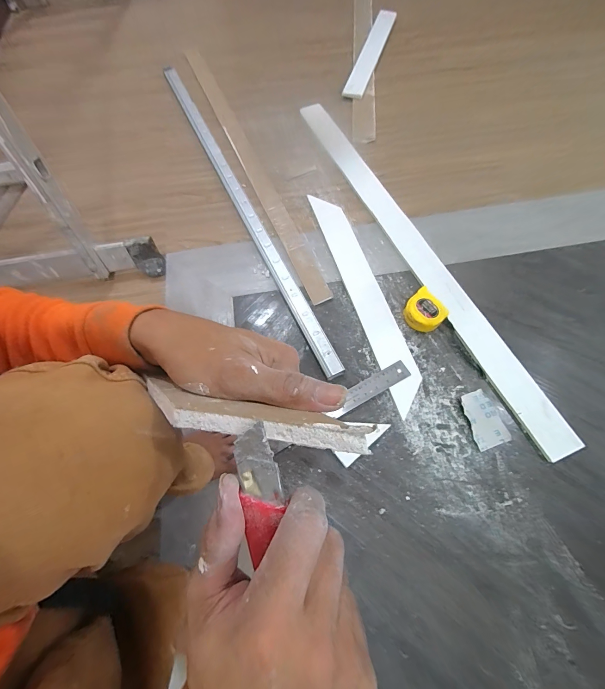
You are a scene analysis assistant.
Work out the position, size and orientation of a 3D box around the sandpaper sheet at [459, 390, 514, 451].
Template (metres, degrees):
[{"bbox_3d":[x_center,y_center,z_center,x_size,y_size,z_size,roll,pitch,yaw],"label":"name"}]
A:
[{"bbox_3d":[0.342,0.139,0.583,0.064,0.013,0.102,-15,67,-4],"label":"sandpaper sheet"}]

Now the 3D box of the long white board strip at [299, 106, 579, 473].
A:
[{"bbox_3d":[0.257,-0.271,0.764,0.089,0.018,1.092,-22,67,-7],"label":"long white board strip"}]

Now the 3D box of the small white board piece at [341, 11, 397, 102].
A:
[{"bbox_3d":[0.233,-0.989,1.048,0.071,0.014,0.478,17,69,8],"label":"small white board piece"}]

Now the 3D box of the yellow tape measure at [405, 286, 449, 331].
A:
[{"bbox_3d":[0.256,-0.064,0.657,0.081,0.043,0.078,-42,71,-15],"label":"yellow tape measure"}]

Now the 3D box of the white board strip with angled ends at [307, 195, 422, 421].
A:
[{"bbox_3d":[0.135,-0.132,0.709,0.072,0.012,0.569,-17,67,-5],"label":"white board strip with angled ends"}]

